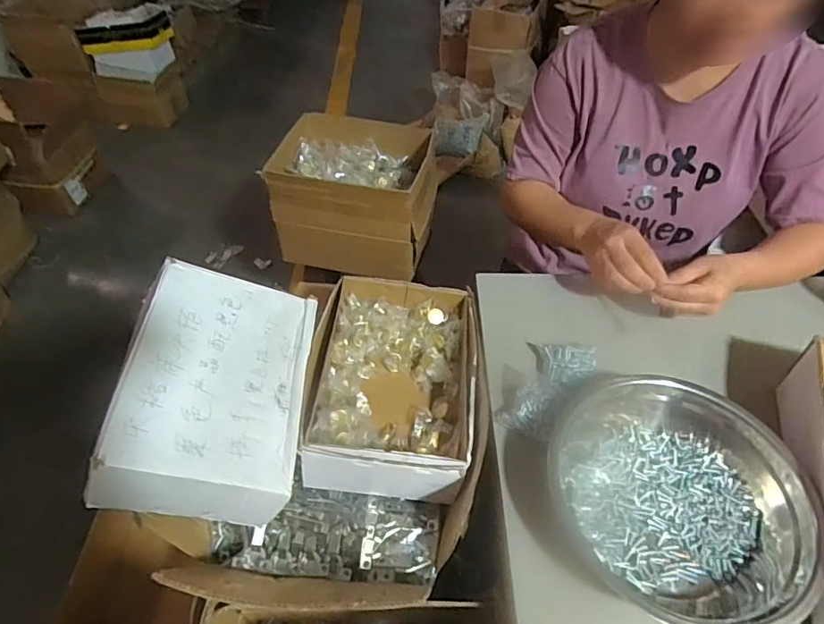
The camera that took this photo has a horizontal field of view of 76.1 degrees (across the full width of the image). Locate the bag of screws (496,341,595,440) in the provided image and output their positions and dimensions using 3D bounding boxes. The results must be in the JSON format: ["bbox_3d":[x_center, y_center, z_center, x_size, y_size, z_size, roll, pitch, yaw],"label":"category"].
[{"bbox_3d":[0.162,0.086,0.648,0.088,0.036,0.156,31,55,23],"label":"bag of screws"}]

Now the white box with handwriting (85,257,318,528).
[{"bbox_3d":[-0.234,0.088,0.634,0.197,0.088,0.291,19,45,-22],"label":"white box with handwriting"}]

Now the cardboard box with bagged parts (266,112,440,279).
[{"bbox_3d":[-0.123,-0.248,1.173,0.335,0.218,0.242,8,49,6],"label":"cardboard box with bagged parts"}]

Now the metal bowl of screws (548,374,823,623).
[{"bbox_3d":[0.269,0.180,0.543,0.249,0.063,0.271,1,49,-1],"label":"metal bowl of screws"}]

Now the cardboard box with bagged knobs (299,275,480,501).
[{"bbox_3d":[-0.023,0.093,0.725,0.210,0.105,0.293,4,49,2],"label":"cardboard box with bagged knobs"}]

